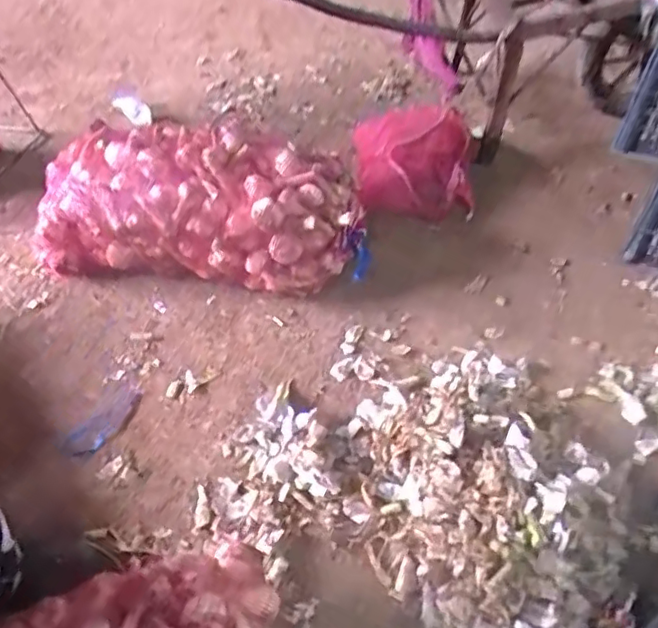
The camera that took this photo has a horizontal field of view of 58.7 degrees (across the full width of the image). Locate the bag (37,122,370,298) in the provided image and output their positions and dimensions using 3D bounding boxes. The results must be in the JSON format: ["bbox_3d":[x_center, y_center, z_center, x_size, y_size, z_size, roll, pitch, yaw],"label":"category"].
[{"bbox_3d":[-0.236,-0.200,1.091,0.588,0.270,0.181,3,46,4],"label":"bag"}]

